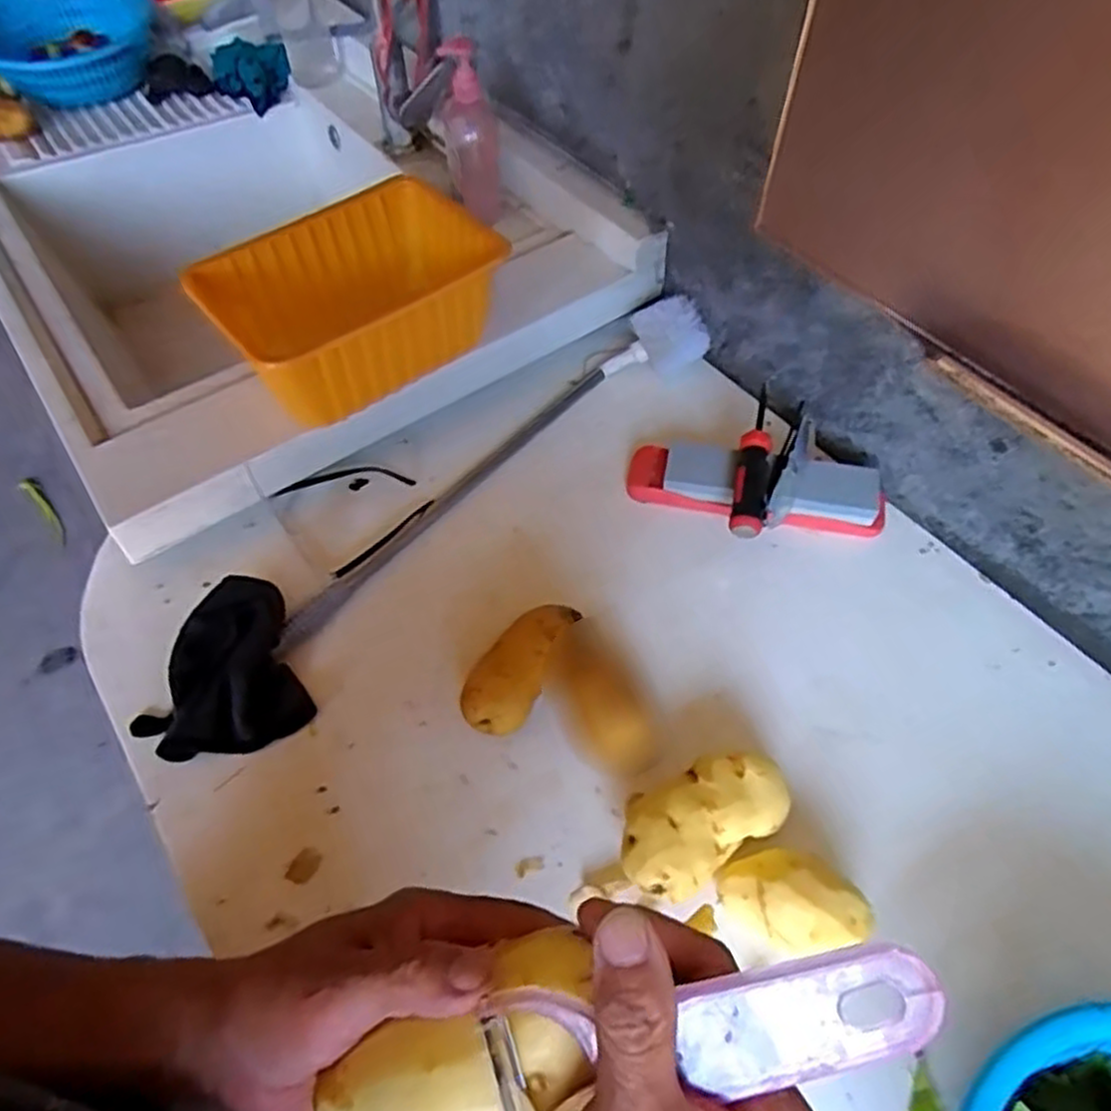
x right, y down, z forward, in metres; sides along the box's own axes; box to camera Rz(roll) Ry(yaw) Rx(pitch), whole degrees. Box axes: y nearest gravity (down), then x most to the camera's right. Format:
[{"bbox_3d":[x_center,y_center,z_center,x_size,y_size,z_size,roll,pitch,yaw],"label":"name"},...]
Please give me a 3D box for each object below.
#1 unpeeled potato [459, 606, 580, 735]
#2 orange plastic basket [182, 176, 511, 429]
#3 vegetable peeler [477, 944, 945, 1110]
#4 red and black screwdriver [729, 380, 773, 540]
[{"bbox_3d":[-0.029,0.095,0.614,0.061,0.049,0.121,25,60,17],"label":"unpeeled potato"},{"bbox_3d":[-0.181,-0.232,0.703,0.246,0.104,0.173,-32,61,-19],"label":"orange plastic basket"},{"bbox_3d":[0.050,0.157,0.239,0.141,0.025,0.047,-13,56,5],"label":"vegetable peeler"},{"bbox_3d":[0.188,-0.099,0.702,0.029,0.034,0.176,10,57,8],"label":"red and black screwdriver"}]

